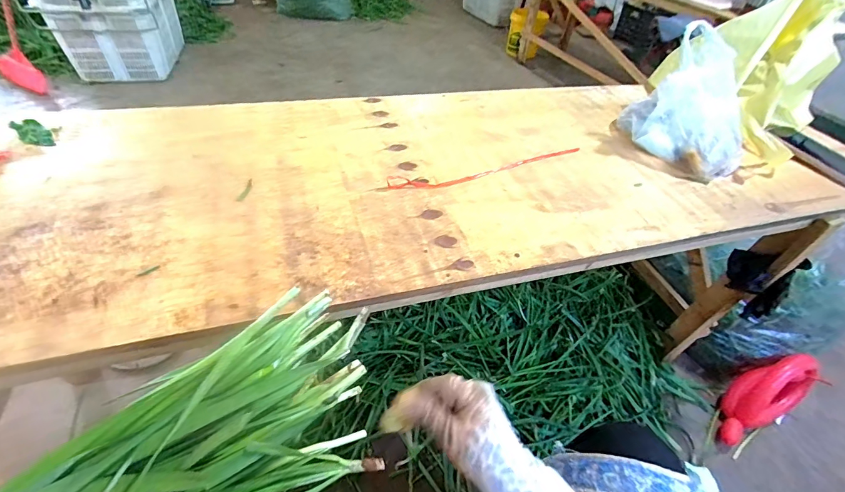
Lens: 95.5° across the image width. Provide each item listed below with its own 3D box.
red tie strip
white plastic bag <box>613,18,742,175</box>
[{"bbox_3d":[0.105,-0.116,0.563,0.323,0.012,0.039,-13,48,-17],"label":"red tie strip"},{"bbox_3d":[0.434,-0.226,0.602,0.111,0.154,0.187,-23,52,-25],"label":"white plastic bag"}]

